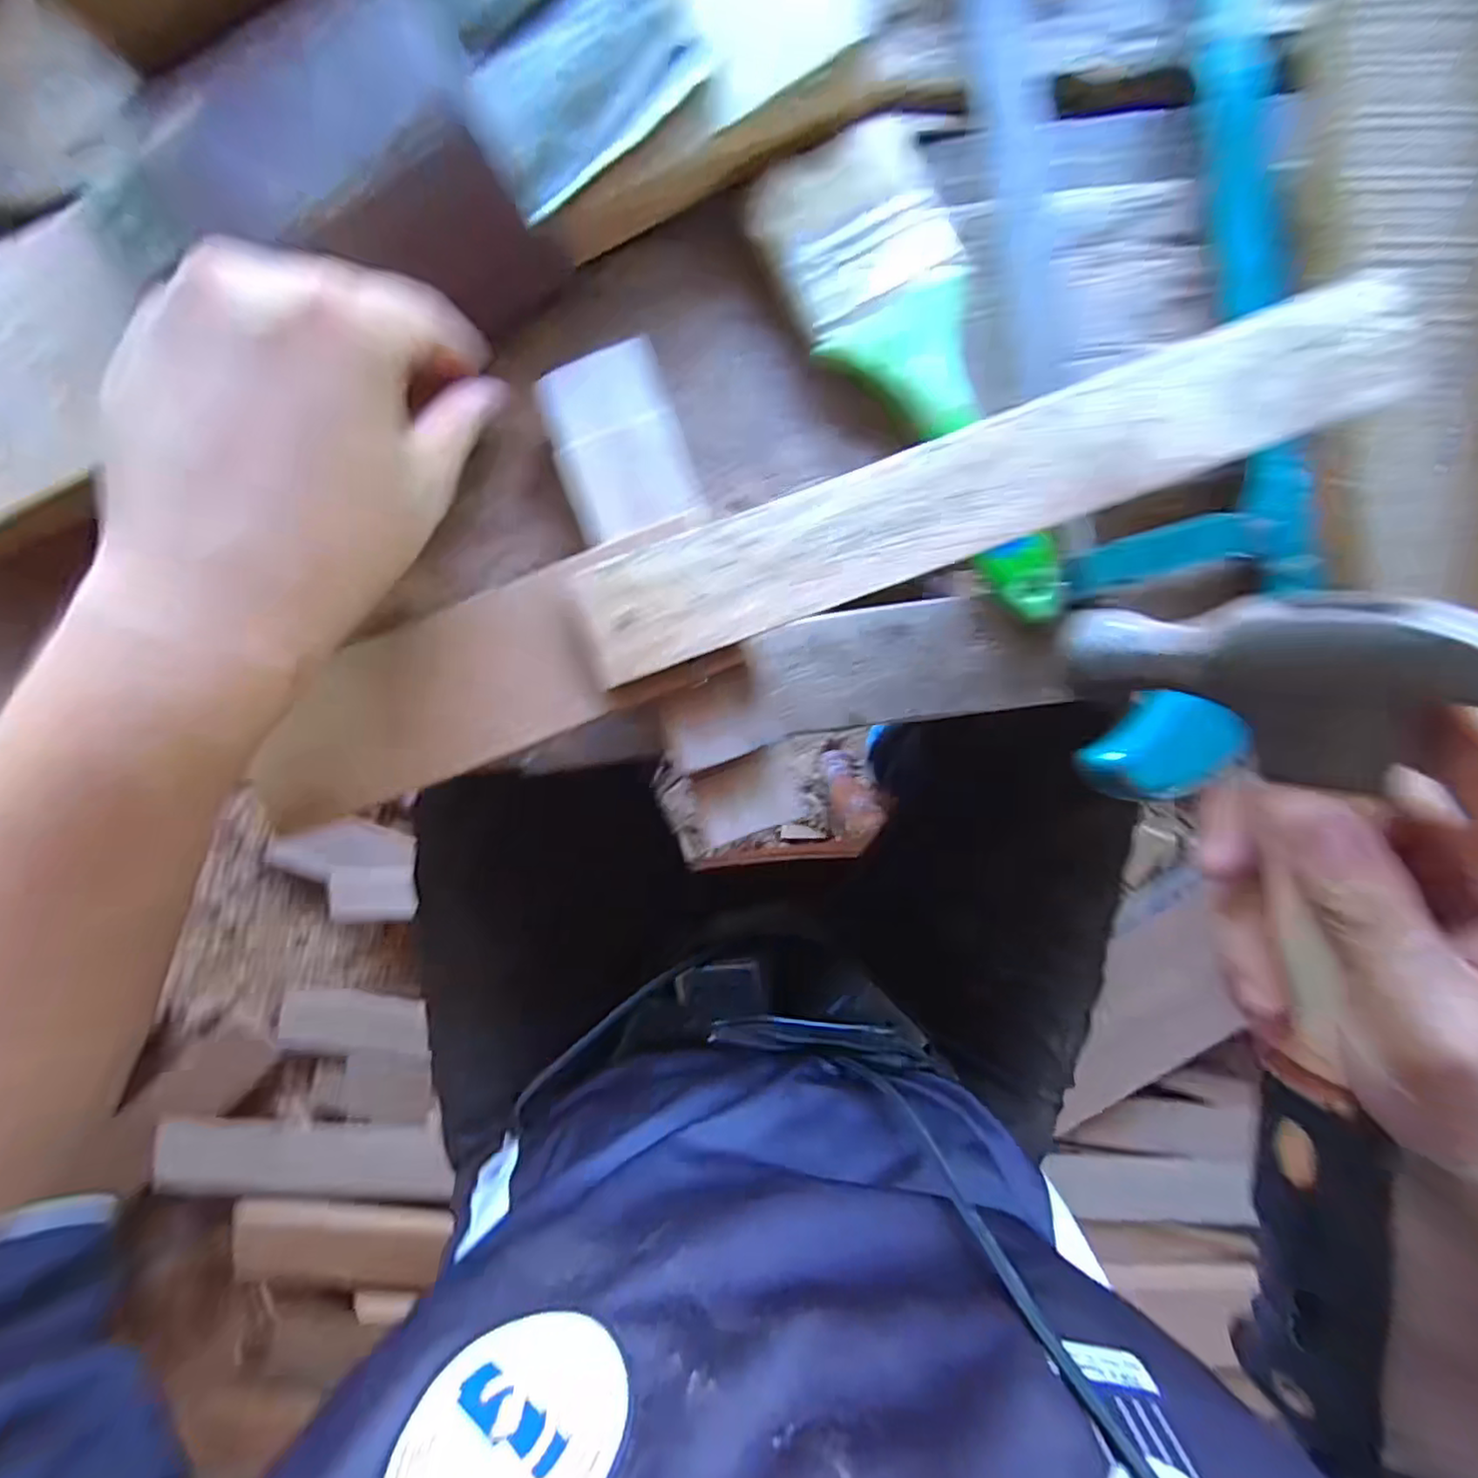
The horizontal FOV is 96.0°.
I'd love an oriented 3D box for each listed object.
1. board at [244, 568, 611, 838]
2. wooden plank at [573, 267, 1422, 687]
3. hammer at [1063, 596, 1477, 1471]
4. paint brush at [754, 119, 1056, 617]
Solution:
[{"bbox_3d":[-0.113,-0.012,0.235,0.129,0.013,0.054,-20,99,0],"label":"board"},{"bbox_3d":[0.081,-0.083,0.222,0.278,0.010,0.043,-20,99,0],"label":"wooden plank"},{"bbox_3d":[0.193,0.109,0.208,0.032,0.117,0.315,-25,107,-28],"label":"hammer"},{"bbox_3d":[0.074,-0.135,0.254,0.065,0.016,0.193,-27,99,1],"label":"paint brush"}]

